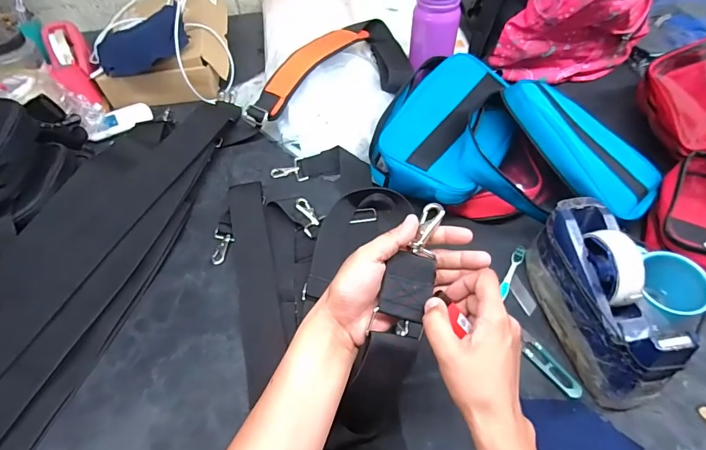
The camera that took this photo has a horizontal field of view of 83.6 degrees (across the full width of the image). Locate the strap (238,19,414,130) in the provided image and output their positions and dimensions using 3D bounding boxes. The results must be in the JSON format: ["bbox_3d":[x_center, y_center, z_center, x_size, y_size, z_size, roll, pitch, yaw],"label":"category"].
[{"bbox_3d":[-0.048,-0.294,0.740,0.294,0.059,0.234,-2,52,1],"label":"strap"}]

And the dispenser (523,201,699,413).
[{"bbox_3d":[0.276,0.082,0.443,0.072,0.120,0.202,-9,52,-5],"label":"dispenser"}]

